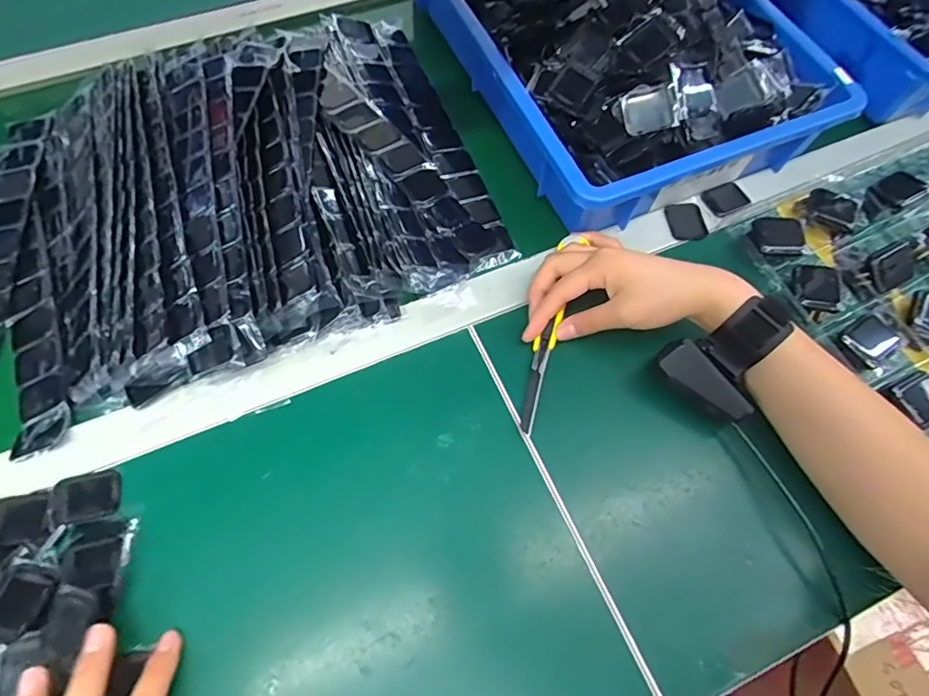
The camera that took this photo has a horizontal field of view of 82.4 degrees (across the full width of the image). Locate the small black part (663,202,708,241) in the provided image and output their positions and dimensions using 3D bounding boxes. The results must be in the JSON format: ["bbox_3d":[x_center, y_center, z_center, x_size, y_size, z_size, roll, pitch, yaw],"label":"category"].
[{"bbox_3d":[0.202,-0.117,0.482,0.035,0.004,0.040,-11,66,-7],"label":"small black part"}]

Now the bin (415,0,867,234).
[{"bbox_3d":[0.139,-0.331,0.525,0.290,0.100,0.417,-21,68,-11],"label":"bin"}]

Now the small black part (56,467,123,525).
[{"bbox_3d":[-0.263,0.104,0.371,0.040,0.006,0.034,-14,67,-8],"label":"small black part"}]

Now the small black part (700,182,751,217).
[{"bbox_3d":[0.242,-0.139,0.495,0.043,0.006,0.032,-24,68,-12],"label":"small black part"}]

